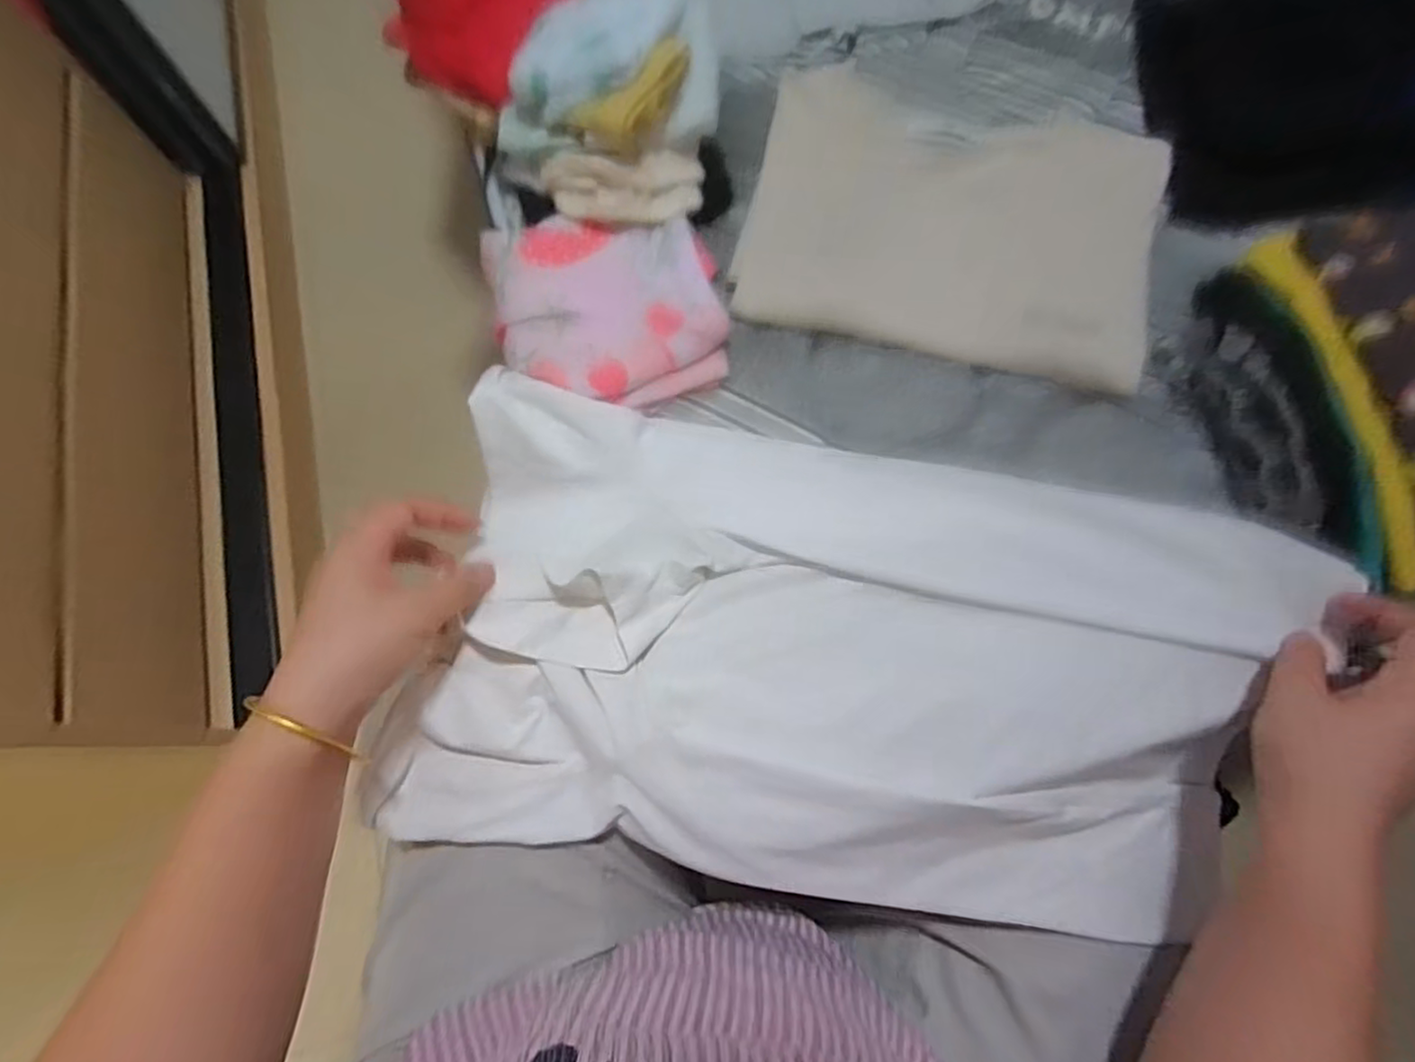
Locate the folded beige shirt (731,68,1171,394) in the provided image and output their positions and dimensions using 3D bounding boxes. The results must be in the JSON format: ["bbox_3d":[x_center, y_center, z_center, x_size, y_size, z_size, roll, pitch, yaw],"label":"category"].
[{"bbox_3d":[0.189,-0.246,0.509,0.299,0.029,0.231,14,73,2],"label":"folded beige shirt"}]

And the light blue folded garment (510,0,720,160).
[{"bbox_3d":[-0.068,-0.349,0.485,0.149,0.046,0.140,0,72,0],"label":"light blue folded garment"}]

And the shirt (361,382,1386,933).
[{"bbox_3d":[0.086,0.085,0.433,0.534,0.076,0.284,10,73,1],"label":"shirt"}]

